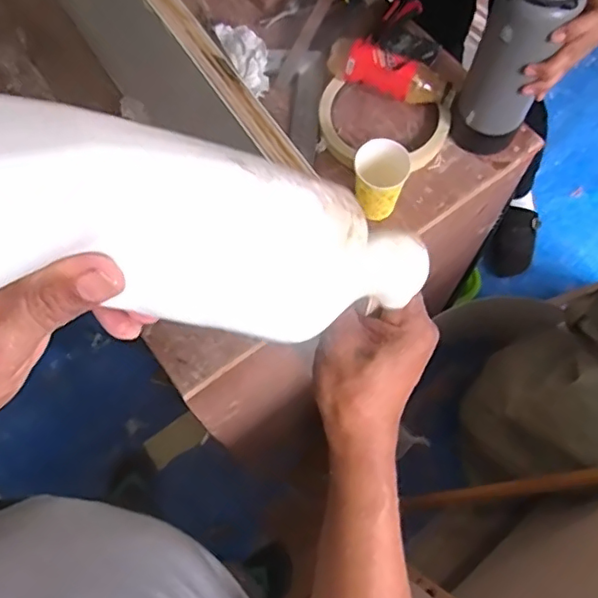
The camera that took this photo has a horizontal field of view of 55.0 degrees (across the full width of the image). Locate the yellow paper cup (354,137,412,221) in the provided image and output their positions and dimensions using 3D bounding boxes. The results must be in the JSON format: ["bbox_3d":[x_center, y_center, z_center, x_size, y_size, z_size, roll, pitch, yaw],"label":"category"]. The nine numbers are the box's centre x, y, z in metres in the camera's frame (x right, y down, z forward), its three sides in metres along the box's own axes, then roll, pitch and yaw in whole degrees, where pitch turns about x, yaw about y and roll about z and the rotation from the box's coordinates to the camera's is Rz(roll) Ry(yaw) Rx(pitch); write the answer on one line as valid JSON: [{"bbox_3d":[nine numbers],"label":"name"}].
[{"bbox_3d":[0.103,-0.145,0.729,0.064,0.085,0.077,-1,67,1],"label":"yellow paper cup"}]

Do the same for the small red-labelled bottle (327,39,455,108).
[{"bbox_3d":[0.130,-0.315,0.802,0.182,0.049,0.051,20,69,9],"label":"small red-labelled bottle"}]

